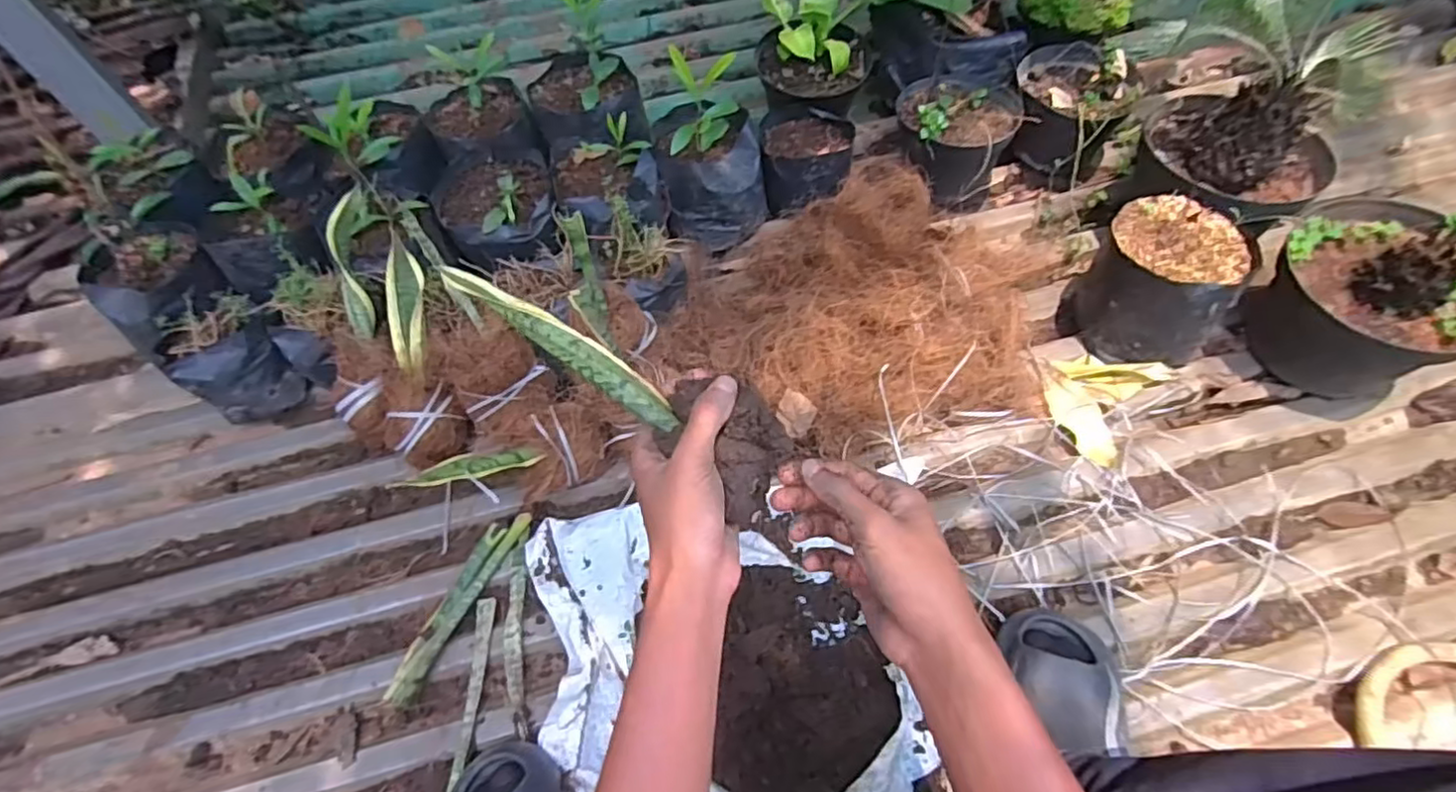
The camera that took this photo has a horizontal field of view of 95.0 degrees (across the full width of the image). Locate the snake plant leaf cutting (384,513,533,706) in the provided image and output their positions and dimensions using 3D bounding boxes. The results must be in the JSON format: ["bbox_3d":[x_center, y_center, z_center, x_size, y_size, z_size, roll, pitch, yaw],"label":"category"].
[{"bbox_3d":[-0.294,0.222,0.728,0.035,0.030,0.220,22,64,13],"label":"snake plant leaf cutting"}]

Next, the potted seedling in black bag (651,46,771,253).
[{"bbox_3d":[-0.025,-0.336,0.906,0.144,0.213,0.154,0,62,0],"label":"potted seedling in black bag"}]

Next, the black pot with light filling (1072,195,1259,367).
[{"bbox_3d":[0.528,-0.139,0.820,0.153,0.128,0.153,0,62,0],"label":"black pot with light filling"}]

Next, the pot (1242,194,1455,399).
[{"bbox_3d":[0.753,-0.114,0.792,0.186,0.205,0.207,-30,65,-14],"label":"pot"}]

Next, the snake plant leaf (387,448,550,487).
[{"bbox_3d":[-0.260,0.073,0.675,0.038,0.160,0.018,42,115,21],"label":"snake plant leaf"}]

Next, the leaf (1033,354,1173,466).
[{"bbox_3d":[0.456,-0.004,0.834,0.124,0.036,0.163,35,68,19],"label":"leaf"}]

